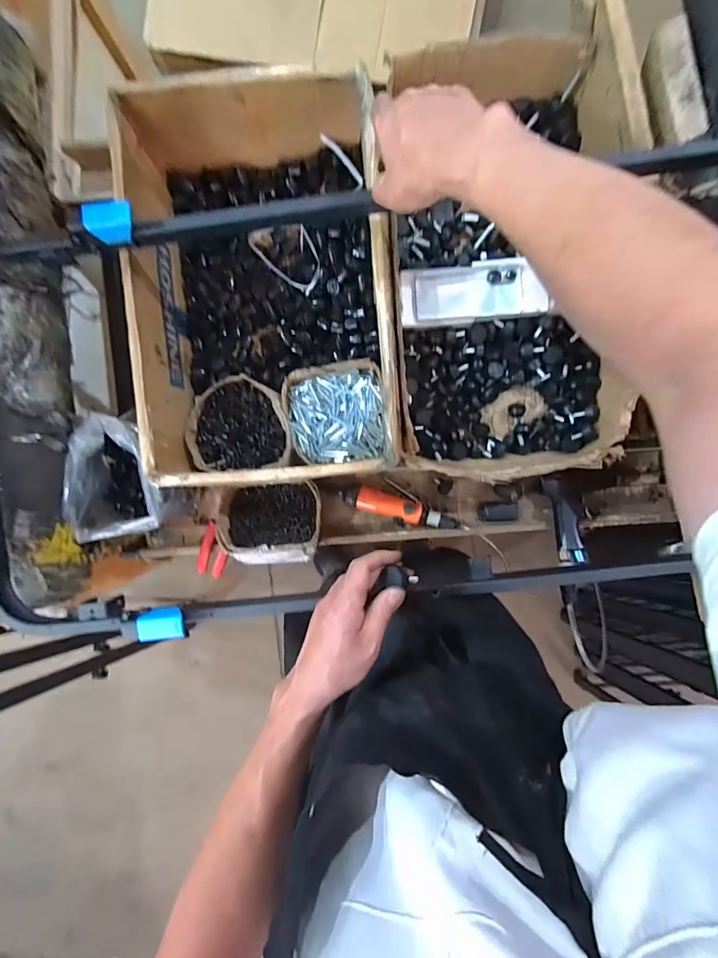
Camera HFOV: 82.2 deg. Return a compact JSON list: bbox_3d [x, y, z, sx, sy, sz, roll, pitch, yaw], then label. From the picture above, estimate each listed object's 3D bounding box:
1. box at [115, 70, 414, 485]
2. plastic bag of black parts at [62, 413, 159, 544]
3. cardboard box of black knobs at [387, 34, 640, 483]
[{"bbox_3d":[-0.130,-0.263,0.620,0.354,0.167,0.508,-4,92,3],"label":"box"},{"bbox_3d":[-0.357,0.001,0.634,0.137,0.121,0.181,3,93,2],"label":"plastic bag of black parts"},{"bbox_3d":[0.213,-0.304,0.625,0.321,0.138,0.595,-4,92,3],"label":"cardboard box of black knobs"}]

